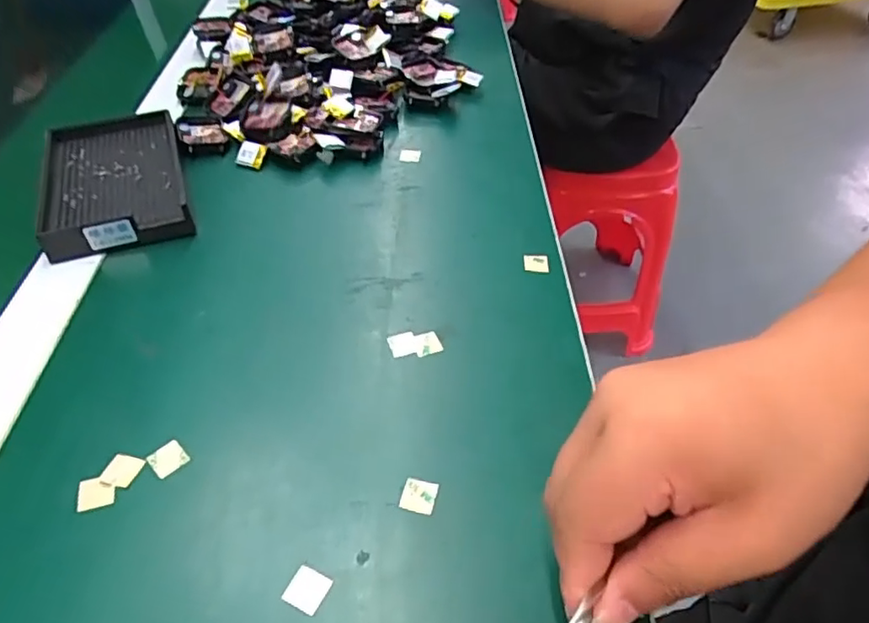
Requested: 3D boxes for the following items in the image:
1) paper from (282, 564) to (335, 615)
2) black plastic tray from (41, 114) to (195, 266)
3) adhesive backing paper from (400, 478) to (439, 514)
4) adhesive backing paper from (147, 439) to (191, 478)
[{"bbox_3d":[-0.053,0.115,0.249,0.016,0.004,0.017,18,46,17],"label":"paper"},{"bbox_3d":[-0.227,-0.096,0.429,0.088,0.022,0.140,-14,49,-16],"label":"black plastic tray"},{"bbox_3d":[-0.007,0.085,0.280,0.015,0.004,0.015,13,54,7],"label":"adhesive backing paper"},{"bbox_3d":[-0.128,0.071,0.289,0.016,0.004,0.016,38,56,22],"label":"adhesive backing paper"}]

